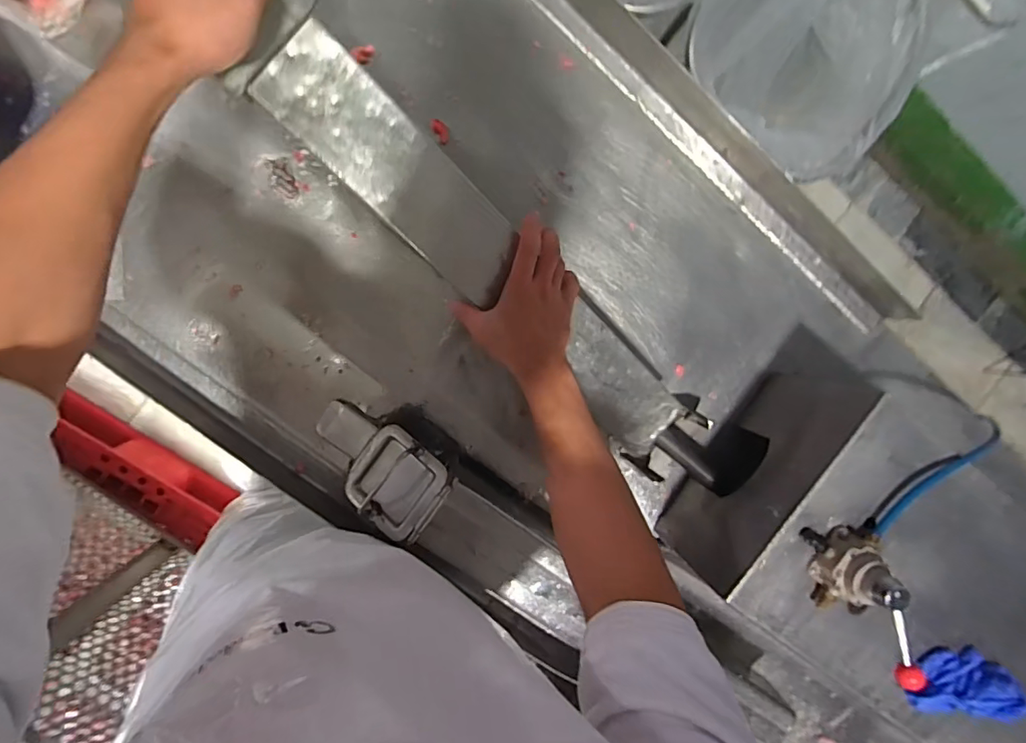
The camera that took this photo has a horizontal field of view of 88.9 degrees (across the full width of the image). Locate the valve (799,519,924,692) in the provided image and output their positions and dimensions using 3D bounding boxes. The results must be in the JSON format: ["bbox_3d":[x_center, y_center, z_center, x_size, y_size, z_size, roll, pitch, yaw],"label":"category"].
[{"bbox_3d":[0.373,0.243,0.552,0.084,0.093,0.133,-3,96,-8],"label":"valve"}]

